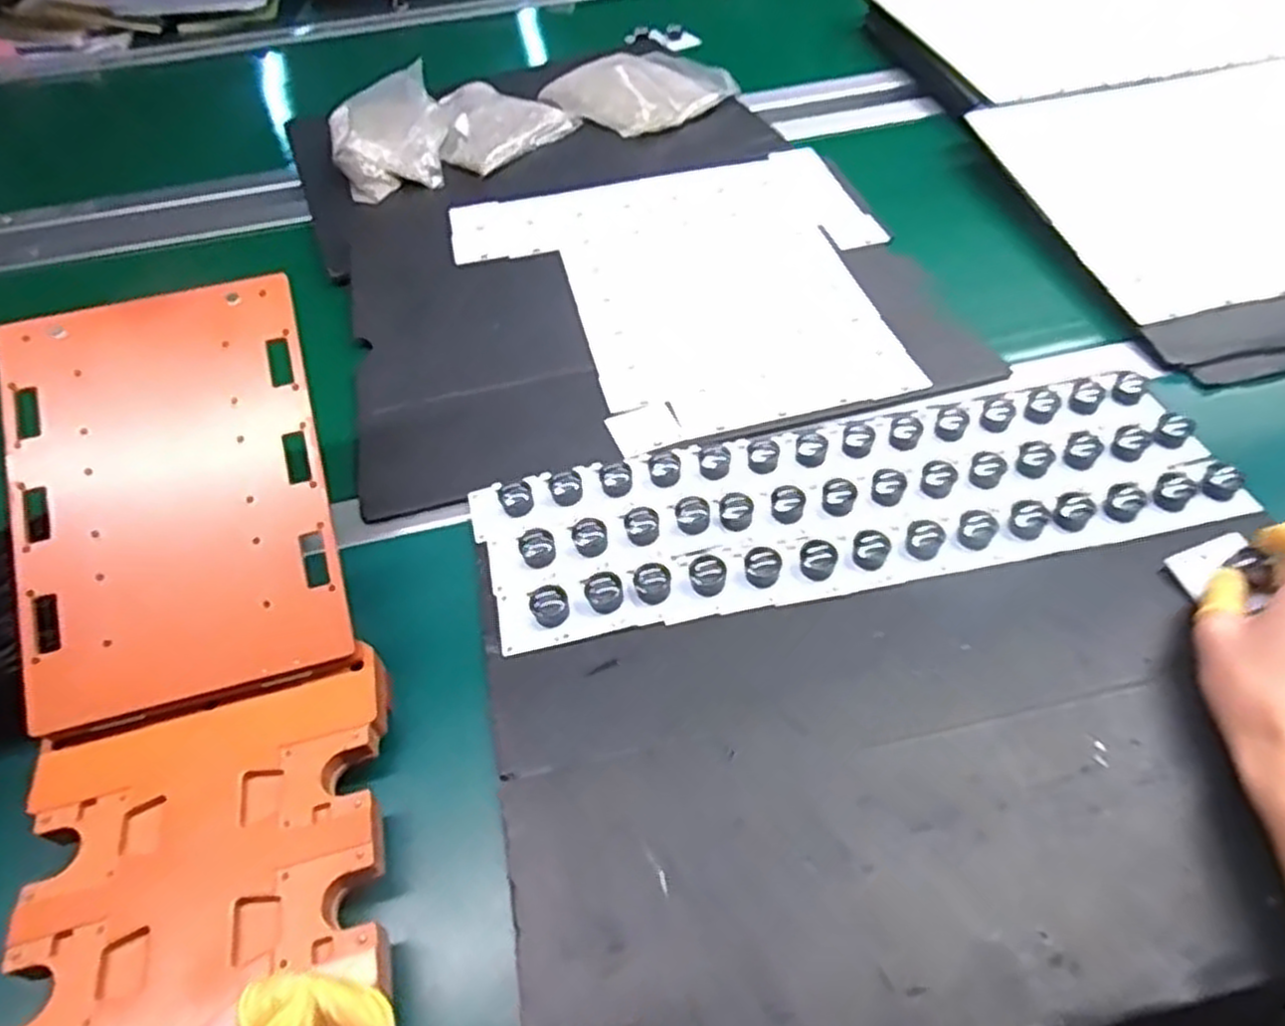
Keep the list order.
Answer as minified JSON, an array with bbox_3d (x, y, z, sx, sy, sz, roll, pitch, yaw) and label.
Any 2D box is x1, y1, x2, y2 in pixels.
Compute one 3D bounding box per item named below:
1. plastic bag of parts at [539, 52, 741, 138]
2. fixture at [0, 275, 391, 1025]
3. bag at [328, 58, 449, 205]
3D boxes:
[{"bbox_3d":[-0.009,-0.495,0.881,0.175,0.034,0.164,-34,58,-21],"label":"plastic bag of parts"},{"bbox_3d":[-0.227,0.084,0.377,0.168,0.068,0.447,-13,69,-6],"label":"fixture"},{"bbox_3d":[-0.270,-0.404,0.818,0.121,0.049,0.166,-13,53,-6],"label":"bag"}]

